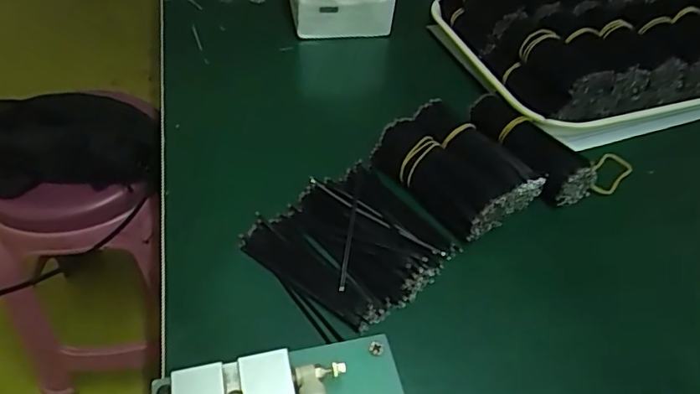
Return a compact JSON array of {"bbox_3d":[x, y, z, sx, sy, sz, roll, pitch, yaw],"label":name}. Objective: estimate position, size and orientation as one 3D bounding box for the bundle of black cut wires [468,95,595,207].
[{"bbox_3d":[0.130,-0.035,0.403,0.035,0.032,0.101,-29,54,-28],"label":"bundle of black cut wires"}]

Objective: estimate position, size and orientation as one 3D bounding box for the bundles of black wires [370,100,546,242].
[{"bbox_3d":[0.075,-0.022,0.384,0.075,0.036,0.101,-30,55,-28],"label":"bundles of black wires"}]

